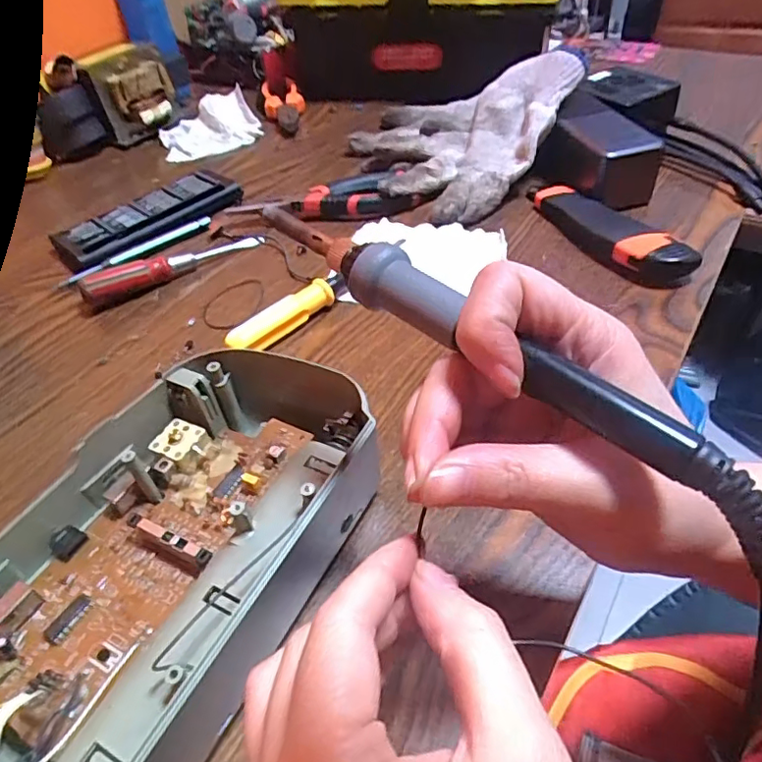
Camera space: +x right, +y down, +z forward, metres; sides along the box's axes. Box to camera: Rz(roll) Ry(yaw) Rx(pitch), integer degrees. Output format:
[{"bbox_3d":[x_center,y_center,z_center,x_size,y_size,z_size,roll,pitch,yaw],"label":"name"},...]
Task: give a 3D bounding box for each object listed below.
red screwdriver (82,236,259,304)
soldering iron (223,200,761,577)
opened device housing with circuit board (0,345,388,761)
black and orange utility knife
[{"bbox_3d":[-0.157,-0.088,0.446,0.139,0.021,0.020,-26,49,-26],"label":"red screwdriver"},{"bbox_3d":[0.022,-0.020,0.183,0.207,0.016,0.017,35,56,29],"label":"soldering iron"},{"bbox_3d":[-0.111,0.096,0.228,0.139,0.054,0.275,22,50,24],"label":"opened device housing with circuit board"},{"bbox_3d":[0.163,-0.112,0.432,0.034,0.025,0.147,-25,48,-20],"label":"black and orange utility knife"}]

